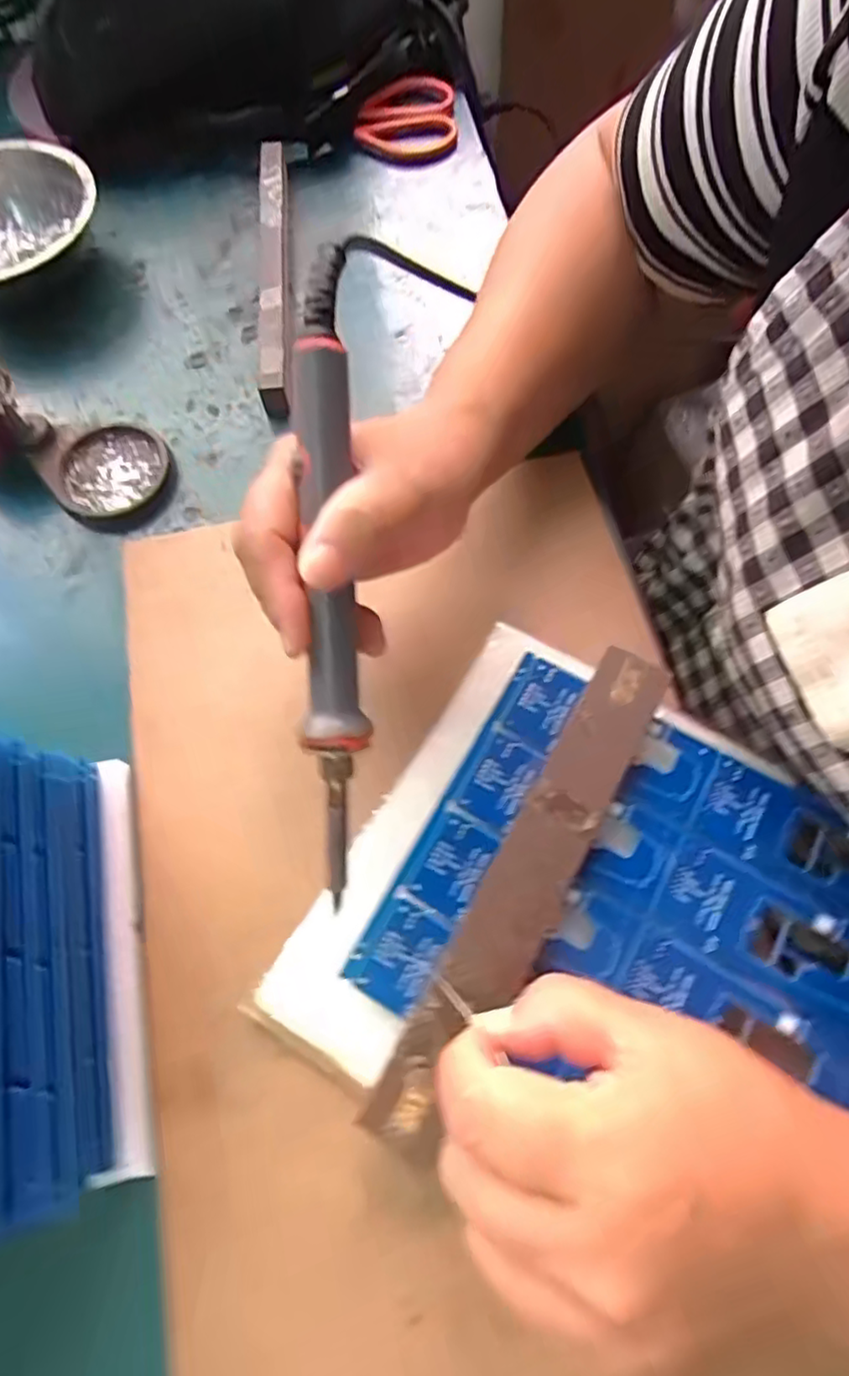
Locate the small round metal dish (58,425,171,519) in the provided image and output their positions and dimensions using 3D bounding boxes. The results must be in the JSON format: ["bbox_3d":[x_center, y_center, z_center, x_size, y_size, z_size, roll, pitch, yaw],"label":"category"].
[{"bbox_3d":[-0.179,-0.125,0.364,0.060,0.008,0.061,-1,70,2],"label":"small round metal dish"}]

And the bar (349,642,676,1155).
[{"bbox_3d":[0.042,0.075,0.253,0.033,0.018,0.206,28,73,11],"label":"bar"}]

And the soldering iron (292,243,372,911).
[{"bbox_3d":[-0.032,-0.034,0.220,0.019,0.022,0.219,-1,100,2],"label":"soldering iron"}]

